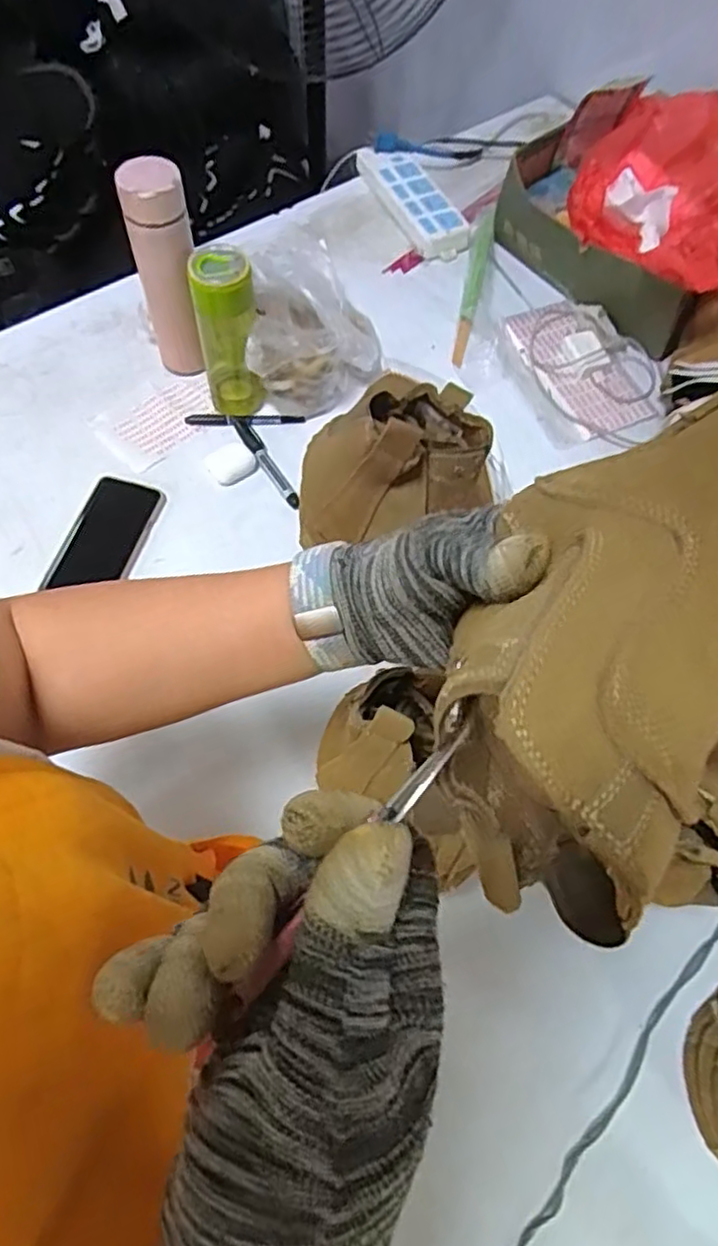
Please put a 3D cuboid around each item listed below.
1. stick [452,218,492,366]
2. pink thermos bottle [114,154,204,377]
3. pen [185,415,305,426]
[{"bbox_3d":[0.159,-0.473,0.962,0.025,0.011,0.285,13,64,3],"label":"stick"},{"bbox_3d":[-0.215,-0.389,0.780,0.065,0.232,0.057,-14,66,-10],"label":"pink thermos bottle"},{"bbox_3d":[-0.139,-0.246,0.839,0.141,0.007,0.015,-1,64,-4],"label":"pen"}]

